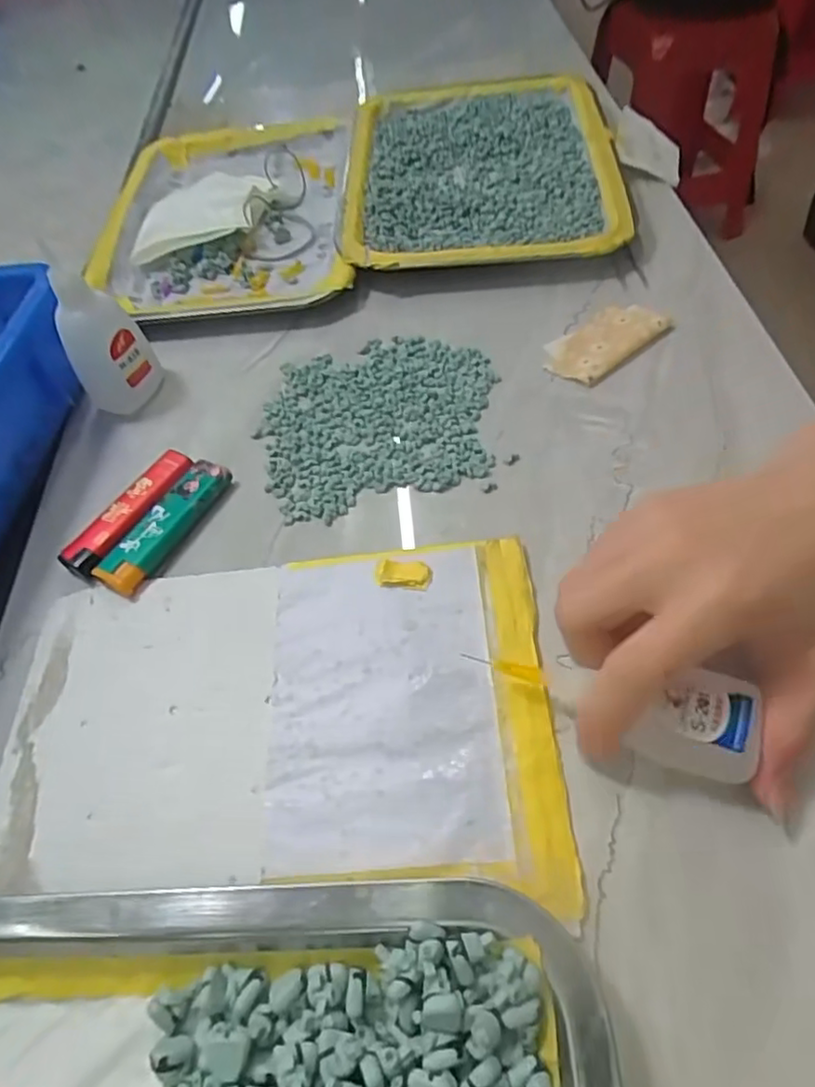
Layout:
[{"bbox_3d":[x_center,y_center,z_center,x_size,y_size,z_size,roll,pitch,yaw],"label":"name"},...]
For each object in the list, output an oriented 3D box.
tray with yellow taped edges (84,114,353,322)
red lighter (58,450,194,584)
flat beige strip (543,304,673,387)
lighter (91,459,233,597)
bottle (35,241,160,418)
[{"bbox_3d":[-0.131,-0.243,0.474,0.172,0.021,0.252,-6,54,2],"label":"tray with yellow taped edges"},{"bbox_3d":[-0.138,-0.016,0.324,0.023,0.010,0.079,24,60,21],"label":"red lighter"},{"bbox_3d":[0.110,-0.114,0.361,0.074,0.006,0.041,-35,59,-18],"label":"flat beige strip"},{"bbox_3d":[-0.118,-0.010,0.316,0.025,0.010,0.079,24,61,21],"label":"lighter"},{"bbox_3d":[-0.164,-0.112,0.344,0.028,0.076,0.036,7,56,11],"label":"bottle"}]

